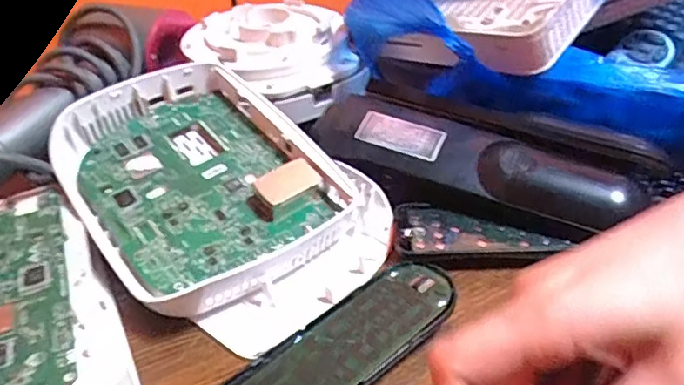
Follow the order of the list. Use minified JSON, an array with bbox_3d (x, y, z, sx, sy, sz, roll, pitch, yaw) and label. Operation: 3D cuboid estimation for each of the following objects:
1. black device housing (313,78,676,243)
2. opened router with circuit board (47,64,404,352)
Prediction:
[{"bbox_3d":[0.083,-0.022,0.362,0.196,0.026,0.080,24,69,18],"label":"black device housing"},{"bbox_3d":[-0.079,0.000,0.354,0.202,0.045,0.143,34,53,30],"label":"opened router with circuit board"}]

